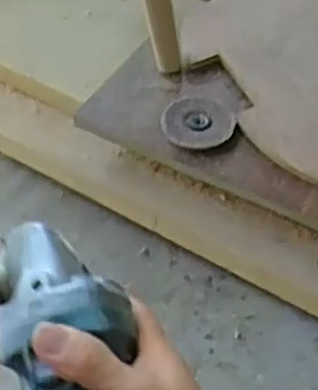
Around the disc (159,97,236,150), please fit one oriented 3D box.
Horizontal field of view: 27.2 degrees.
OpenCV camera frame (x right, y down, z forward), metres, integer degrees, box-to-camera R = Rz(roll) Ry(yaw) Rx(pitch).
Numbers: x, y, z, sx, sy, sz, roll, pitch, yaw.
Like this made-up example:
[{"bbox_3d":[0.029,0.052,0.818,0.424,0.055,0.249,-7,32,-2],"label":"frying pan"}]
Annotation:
[{"bbox_3d":[0.052,-0.095,0.854,0.093,0.012,0.093,-1,49,2],"label":"disc"}]

